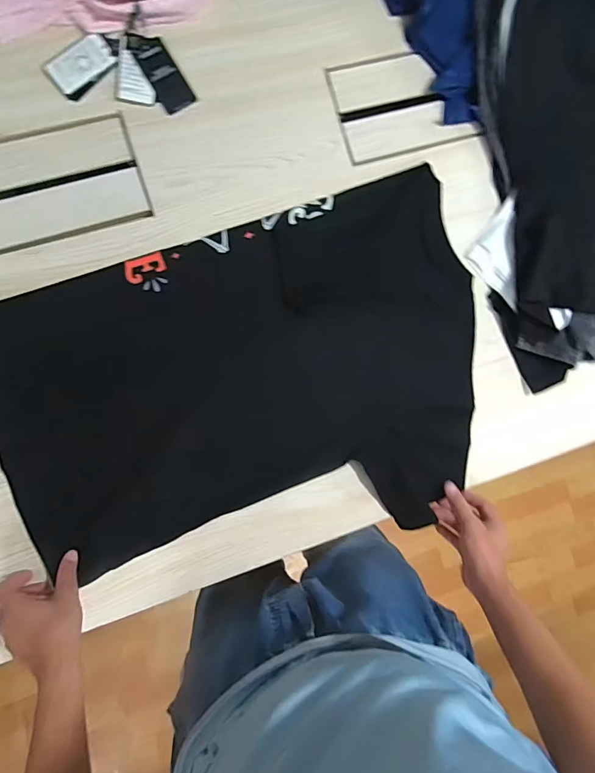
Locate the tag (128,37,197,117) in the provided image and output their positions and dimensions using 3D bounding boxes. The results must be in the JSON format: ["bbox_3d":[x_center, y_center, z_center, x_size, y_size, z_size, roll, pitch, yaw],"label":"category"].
[{"bbox_3d":[-0.193,-0.446,0.601,0.046,0.004,0.107,-34,102,-6],"label":"tag"}]

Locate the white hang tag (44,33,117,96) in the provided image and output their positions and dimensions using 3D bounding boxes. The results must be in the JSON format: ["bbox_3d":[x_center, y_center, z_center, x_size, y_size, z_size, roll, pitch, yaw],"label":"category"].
[{"bbox_3d":[-0.298,-0.444,0.583,0.085,0.004,0.051,-40,96,-5],"label":"white hang tag"}]

